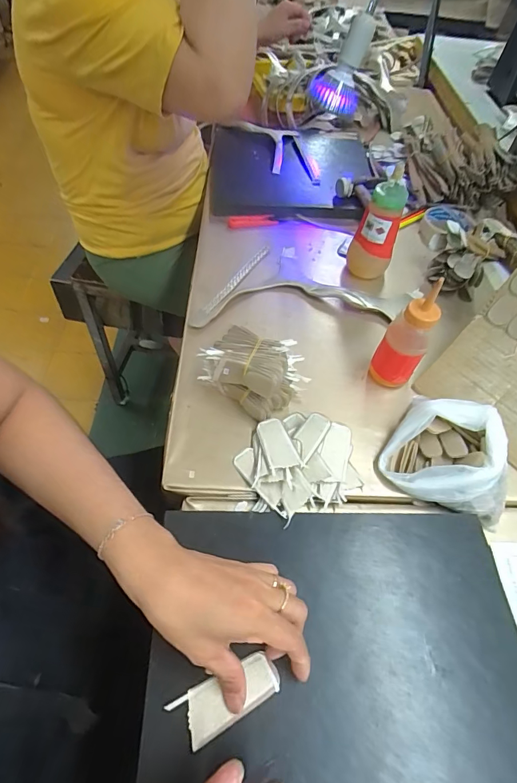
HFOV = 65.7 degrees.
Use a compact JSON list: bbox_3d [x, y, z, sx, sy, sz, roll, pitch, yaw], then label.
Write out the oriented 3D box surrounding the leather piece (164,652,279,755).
[{"bbox_3d":[-0.023,0.226,0.295,0.078,0.004,0.033,-19,58,-16],"label":"leather piece"}]

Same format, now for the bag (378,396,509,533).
[{"bbox_3d":[0.203,0.065,0.426,0.121,0.057,0.105,19,56,9],"label":"bag"}]

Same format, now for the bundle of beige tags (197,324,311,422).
[{"bbox_3d":[-0.004,-0.022,0.459,0.108,0.071,0.079,24,57,12],"label":"bundle of beige tags"}]

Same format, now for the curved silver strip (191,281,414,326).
[{"bbox_3d":[0.062,-0.131,0.567,0.305,0.021,0.077,-2,55,-6],"label":"curved silver strip"}]

